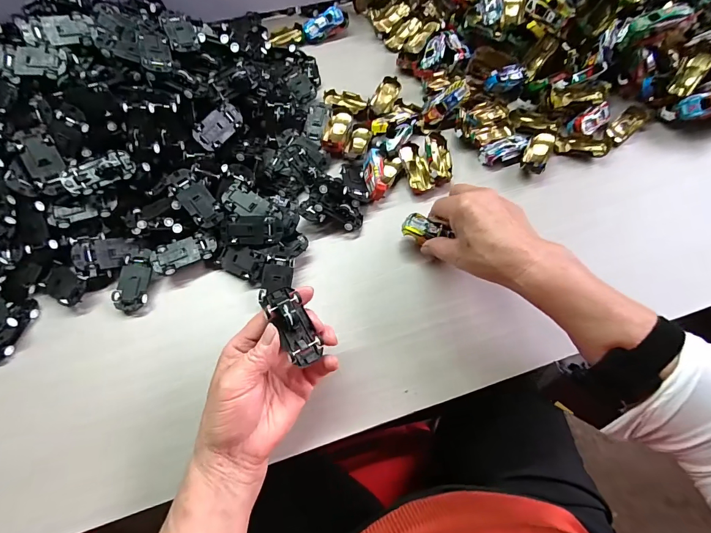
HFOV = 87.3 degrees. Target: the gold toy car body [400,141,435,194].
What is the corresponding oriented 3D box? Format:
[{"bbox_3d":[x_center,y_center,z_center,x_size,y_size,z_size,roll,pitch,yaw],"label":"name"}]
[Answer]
[{"bbox_3d":[0.073,-0.120,0.456,0.028,0.013,0.063,-17,81,-7],"label":"gold toy car body"}]

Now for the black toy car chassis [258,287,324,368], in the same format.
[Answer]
[{"bbox_3d":[-0.051,0.045,0.296,0.026,0.014,0.064,-29,87,-11],"label":"black toy car chassis"}]

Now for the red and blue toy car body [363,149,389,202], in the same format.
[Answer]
[{"bbox_3d":[0.022,-0.106,0.441,0.022,0.027,0.061,-7,66,-4],"label":"red and blue toy car body"}]

